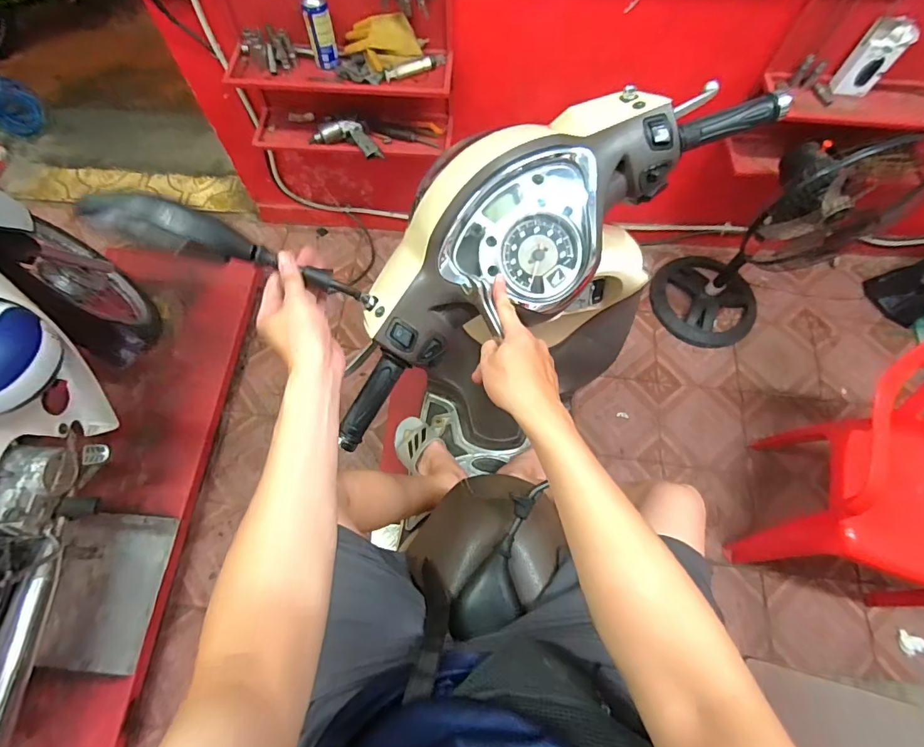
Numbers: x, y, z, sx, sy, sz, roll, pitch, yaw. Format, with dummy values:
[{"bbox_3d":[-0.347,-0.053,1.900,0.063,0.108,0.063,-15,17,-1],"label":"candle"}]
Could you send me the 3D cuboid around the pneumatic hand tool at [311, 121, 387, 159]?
[{"bbox_3d":[-0.343,-0.707,1.423,0.233,0.069,0.112,16,67,6],"label":"pneumatic hand tool"}]

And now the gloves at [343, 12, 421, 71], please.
[{"bbox_3d":[-0.211,-0.873,1.229,0.200,0.079,0.117,-8,67,-4],"label":"gloves"}]

